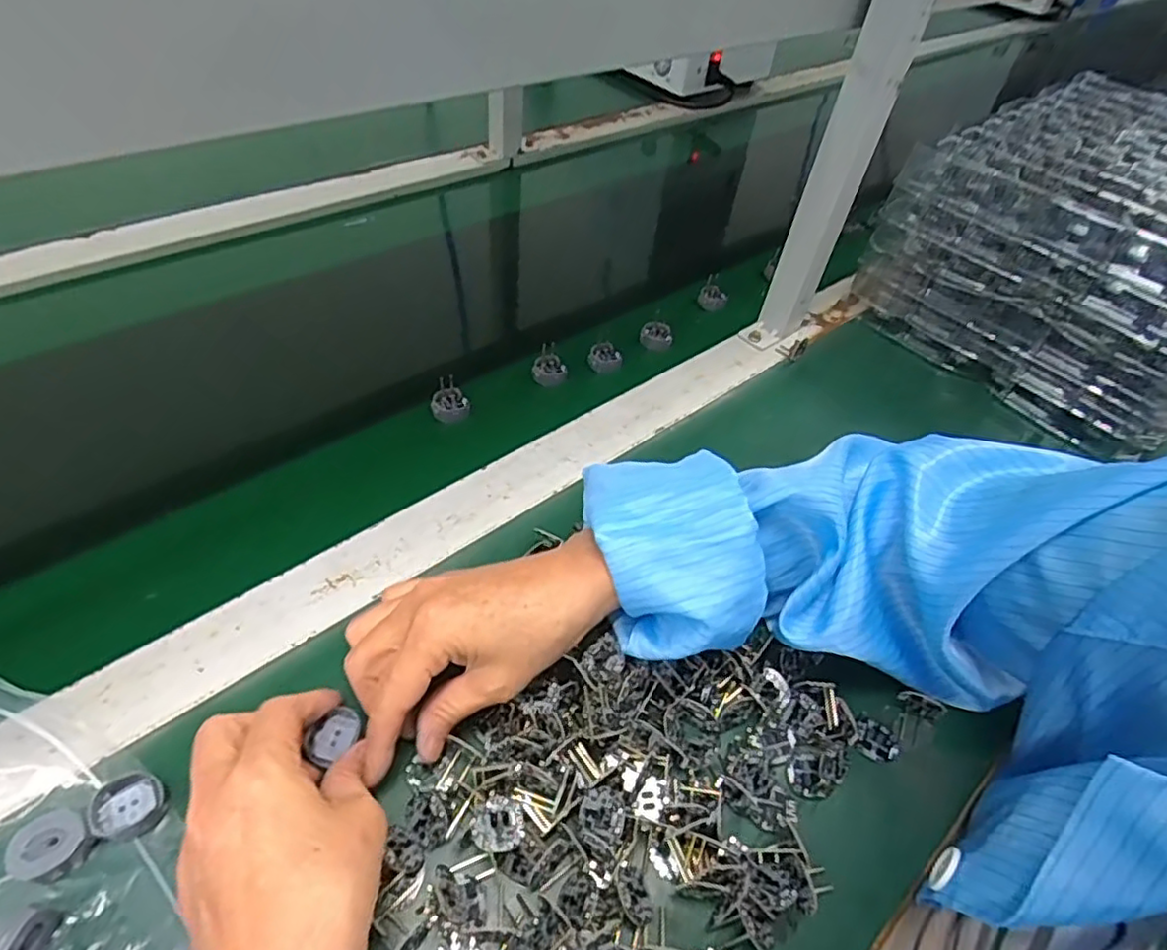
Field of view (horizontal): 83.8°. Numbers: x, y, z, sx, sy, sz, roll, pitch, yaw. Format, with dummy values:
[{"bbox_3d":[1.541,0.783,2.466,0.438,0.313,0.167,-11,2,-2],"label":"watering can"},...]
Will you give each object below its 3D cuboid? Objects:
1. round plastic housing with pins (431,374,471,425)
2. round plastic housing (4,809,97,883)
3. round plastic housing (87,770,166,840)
[{"bbox_3d":[-0.104,-0.059,0.507,0.028,0.019,0.028,4,48,-4],"label":"round plastic housing with pins"},{"bbox_3d":[-0.236,0.164,0.287,0.025,0.011,0.026,4,48,-4],"label":"round plastic housing"},{"bbox_3d":[-0.212,0.153,0.302,0.027,0.010,0.027,4,48,-4],"label":"round plastic housing"}]

